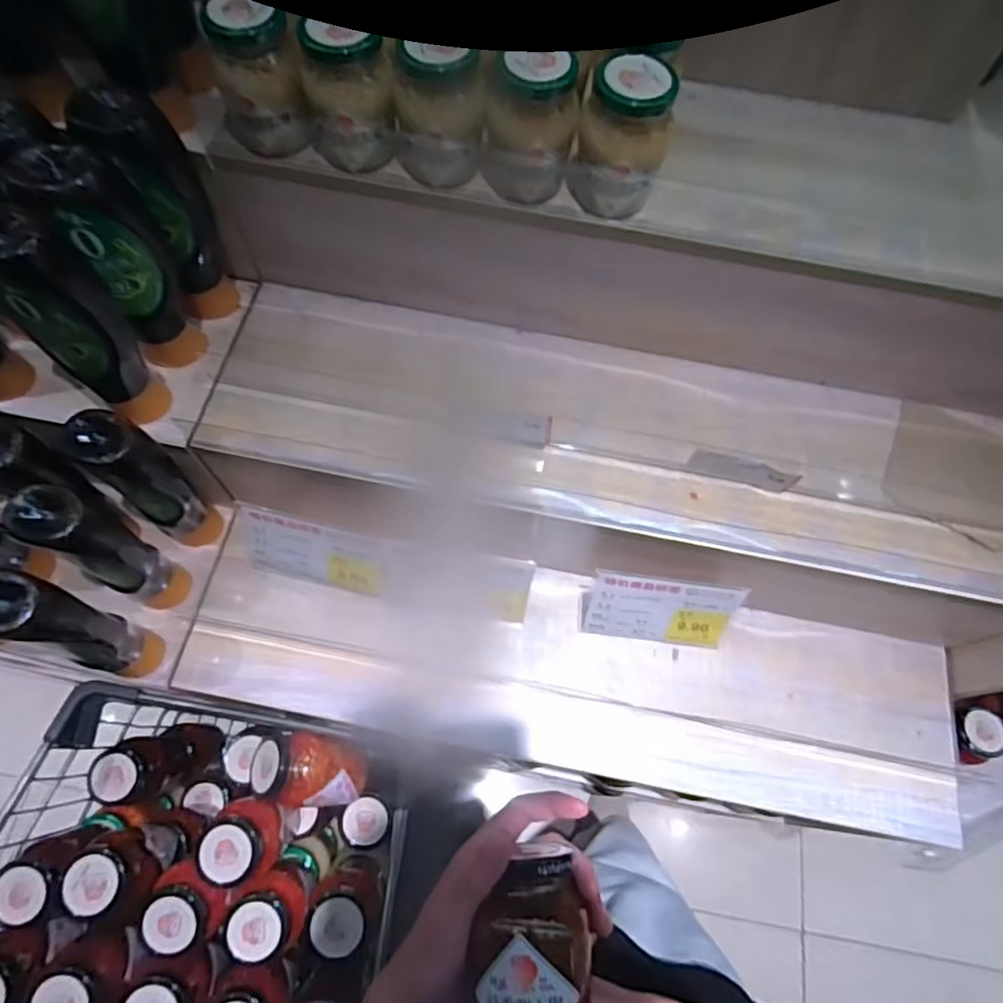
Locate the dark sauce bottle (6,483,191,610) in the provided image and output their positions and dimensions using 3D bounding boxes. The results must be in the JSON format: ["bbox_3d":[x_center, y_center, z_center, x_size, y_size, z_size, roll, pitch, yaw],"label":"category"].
[{"bbox_3d":[-0.358,0.050,0.585,0.058,0.218,0.049,28,68,9],"label":"dark sauce bottle"}]

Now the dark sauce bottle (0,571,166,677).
[{"bbox_3d":[-0.373,0.115,0.556,0.074,0.222,0.047,19,66,5],"label":"dark sauce bottle"}]

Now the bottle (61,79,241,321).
[{"bbox_3d":[-0.291,-0.245,0.548,0.058,0.215,0.063,1,66,-3],"label":"bottle"}]

